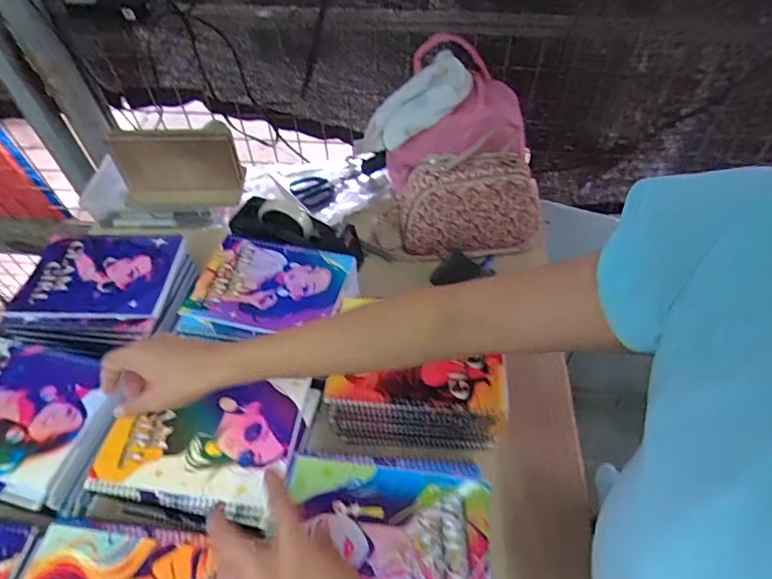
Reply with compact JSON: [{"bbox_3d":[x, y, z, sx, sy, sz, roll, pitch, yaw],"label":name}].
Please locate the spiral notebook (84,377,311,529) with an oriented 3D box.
[{"bbox_3d":[-0.195,0.157,0.509,0.194,0.022,0.143,7,51,7],"label":"spiral notebook"}]

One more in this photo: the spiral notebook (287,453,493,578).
[{"bbox_3d":[0.001,0.236,0.440,0.193,0.011,0.158,4,51,4],"label":"spiral notebook"}]

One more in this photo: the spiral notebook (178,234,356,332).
[{"bbox_3d":[-0.156,-0.008,0.632,0.191,0.007,0.139,11,52,10],"label":"spiral notebook"}]

